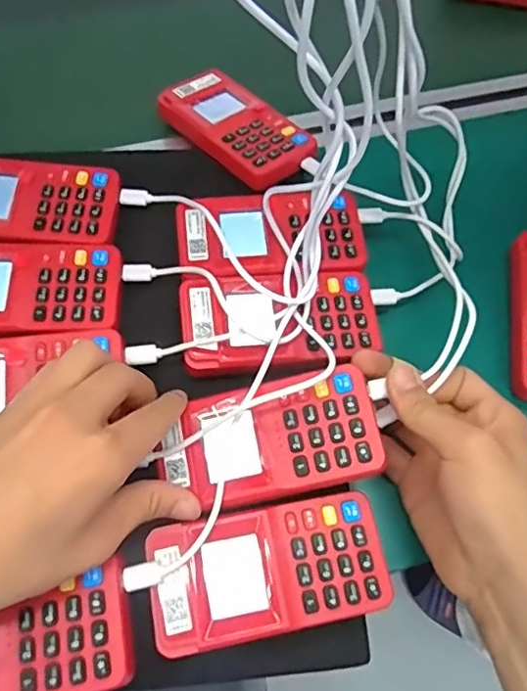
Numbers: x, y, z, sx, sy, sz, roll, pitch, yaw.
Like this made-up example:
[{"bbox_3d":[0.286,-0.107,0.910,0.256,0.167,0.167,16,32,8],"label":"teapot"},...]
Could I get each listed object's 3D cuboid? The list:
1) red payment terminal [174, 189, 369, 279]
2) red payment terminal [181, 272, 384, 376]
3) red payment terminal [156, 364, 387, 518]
[{"bbox_3d":[0.005,-0.075,0.367,0.121,0.019,0.066,-9,66,-8],"label":"red payment terminal"},{"bbox_3d":[0.012,-0.014,0.343,0.119,0.020,0.067,-4,65,-6],"label":"red payment terminal"},{"bbox_3d":[0.003,0.051,0.305,0.113,0.022,0.061,-9,66,-8],"label":"red payment terminal"}]

